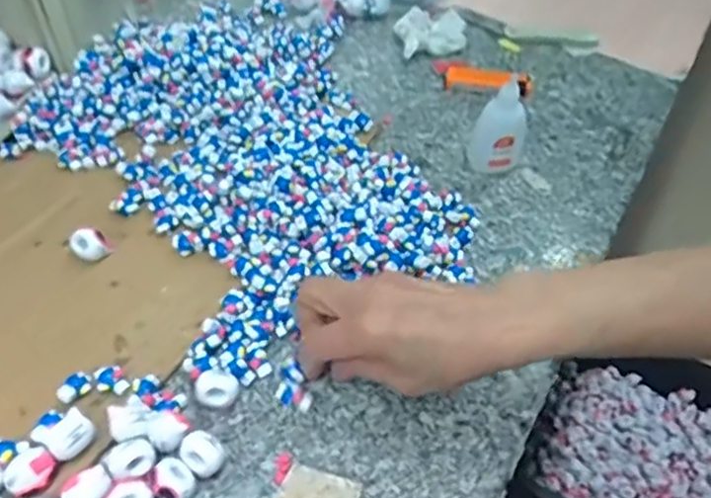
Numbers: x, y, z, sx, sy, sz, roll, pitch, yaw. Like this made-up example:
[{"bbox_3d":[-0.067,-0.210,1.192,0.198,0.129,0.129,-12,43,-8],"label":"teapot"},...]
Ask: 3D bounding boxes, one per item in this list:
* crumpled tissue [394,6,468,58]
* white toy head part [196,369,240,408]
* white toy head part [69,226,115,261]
[{"bbox_3d":[0.079,-0.225,0.713,0.073,0.023,0.086,9,48,3],"label":"crumpled tissue"},{"bbox_3d":[-0.084,0.087,0.418,0.025,0.020,0.020,-10,50,-14],"label":"white toy head part"},{"bbox_3d":[-0.188,-0.005,0.485,0.026,0.022,0.025,2,48,-3],"label":"white toy head part"}]

